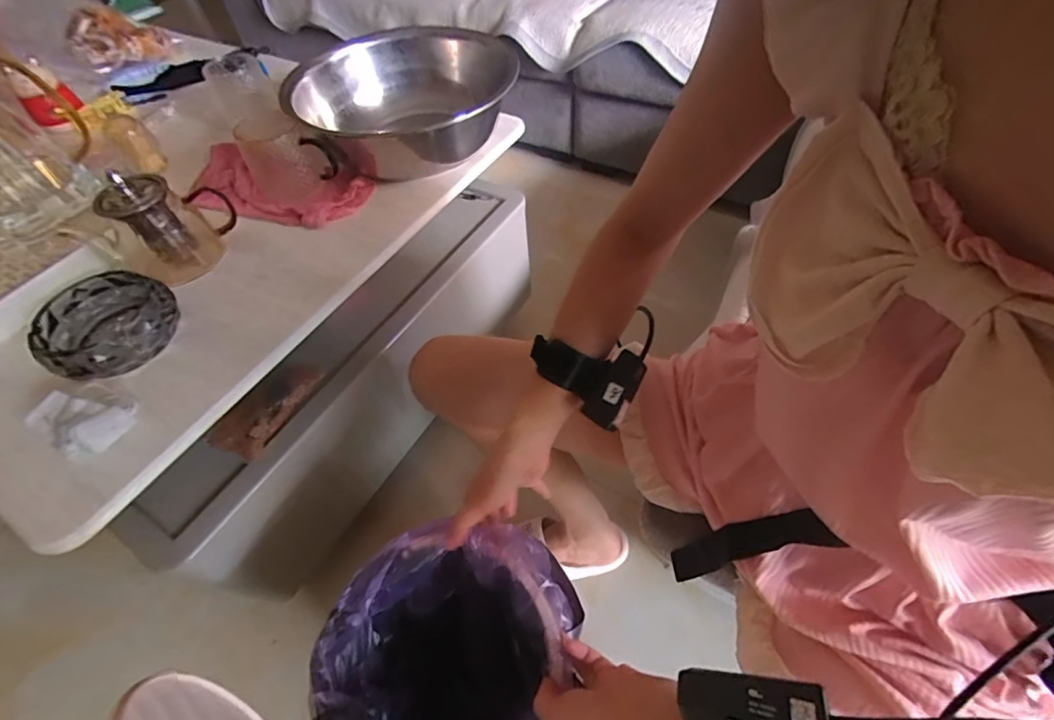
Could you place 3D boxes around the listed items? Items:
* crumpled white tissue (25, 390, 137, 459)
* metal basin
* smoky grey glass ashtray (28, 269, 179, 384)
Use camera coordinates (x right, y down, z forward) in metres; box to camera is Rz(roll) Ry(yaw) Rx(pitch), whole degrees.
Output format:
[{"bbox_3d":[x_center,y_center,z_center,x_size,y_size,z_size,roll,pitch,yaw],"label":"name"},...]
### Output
[{"bbox_3d":[-0.395,0.058,0.430,0.082,0.044,0.057,29,62,22],"label":"crumpled white tissue"},{"bbox_3d":[-0.177,-0.369,0.689,0.308,0.097,0.308,-2,55,3],"label":"metal basin"},{"bbox_3d":[-0.440,-0.039,0.499,0.117,0.046,0.121,37,65,26],"label":"smoky grey glass ashtray"}]

